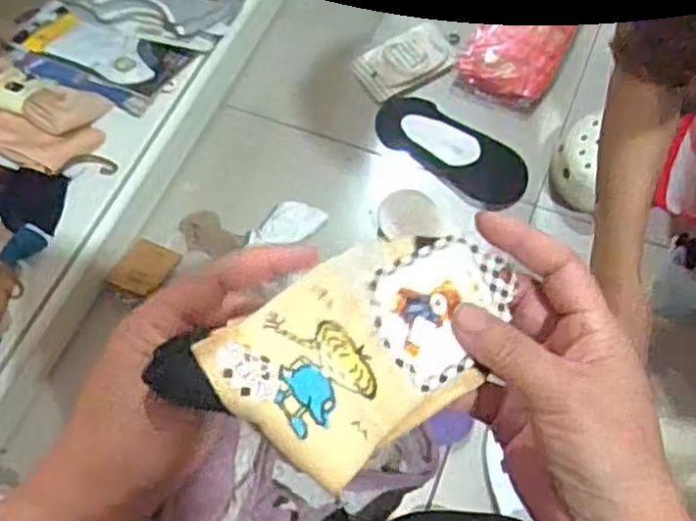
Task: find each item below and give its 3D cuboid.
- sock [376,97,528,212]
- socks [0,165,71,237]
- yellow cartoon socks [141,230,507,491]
[{"bbox_3d":[0.137,-0.146,0.981,0.217,0.013,0.092,39,72,19],"label":"sock"},{"bbox_3d":[-0.391,-0.081,0.812,0.164,0.038,0.074,16,66,10],"label":"socks"},{"bbox_3d":[0.006,0.039,0.324,0.154,0.025,0.080,-24,80,-31],"label":"yellow cartoon socks"}]

